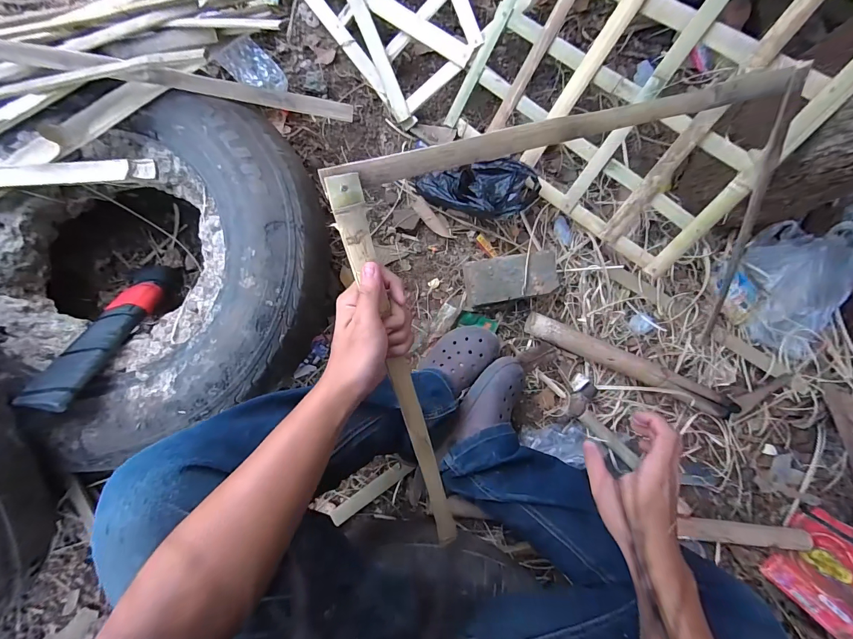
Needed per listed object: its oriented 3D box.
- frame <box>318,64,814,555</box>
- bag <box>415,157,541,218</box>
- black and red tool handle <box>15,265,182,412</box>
[{"bbox_3d":[0.208,-0.007,0.456,0.532,0.067,0.467,-19,117,-10],"label":"frame"},{"bbox_3d":[0.090,-0.251,0.675,0.231,0.068,0.130,6,83,16],"label":"bag"},{"bbox_3d":[-0.447,0.010,0.520,0.068,0.306,0.034,-5,127,-6],"label":"black and red tool handle"}]

